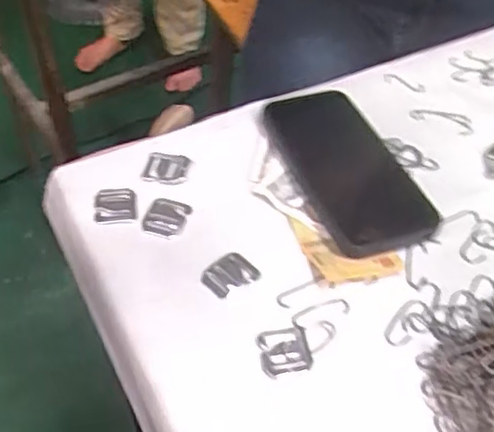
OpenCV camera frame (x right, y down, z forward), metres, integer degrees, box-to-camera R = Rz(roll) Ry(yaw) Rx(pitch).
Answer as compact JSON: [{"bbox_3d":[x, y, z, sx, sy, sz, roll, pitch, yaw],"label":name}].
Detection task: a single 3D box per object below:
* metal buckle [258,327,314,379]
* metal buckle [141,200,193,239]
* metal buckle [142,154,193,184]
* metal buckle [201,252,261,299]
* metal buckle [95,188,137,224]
[{"bbox_3d":[0.024,0.083,0.399,0.032,0.004,0.031,-6,49,-9],"label":"metal buckle"},{"bbox_3d":[-0.059,0.000,0.468,0.029,0.004,0.034,15,49,10],"label":"metal buckle"},{"bbox_3d":[-0.062,-0.037,0.499,0.033,0.005,0.030,7,48,3],"label":"metal buckle"},{"bbox_3d":[-0.012,0.040,0.439,0.035,0.005,0.026,-26,54,-24],"label":"metal buckle"},{"bbox_3d":[-0.098,-0.009,0.475,0.030,0.004,0.034,-5,49,-8],"label":"metal buckle"}]

